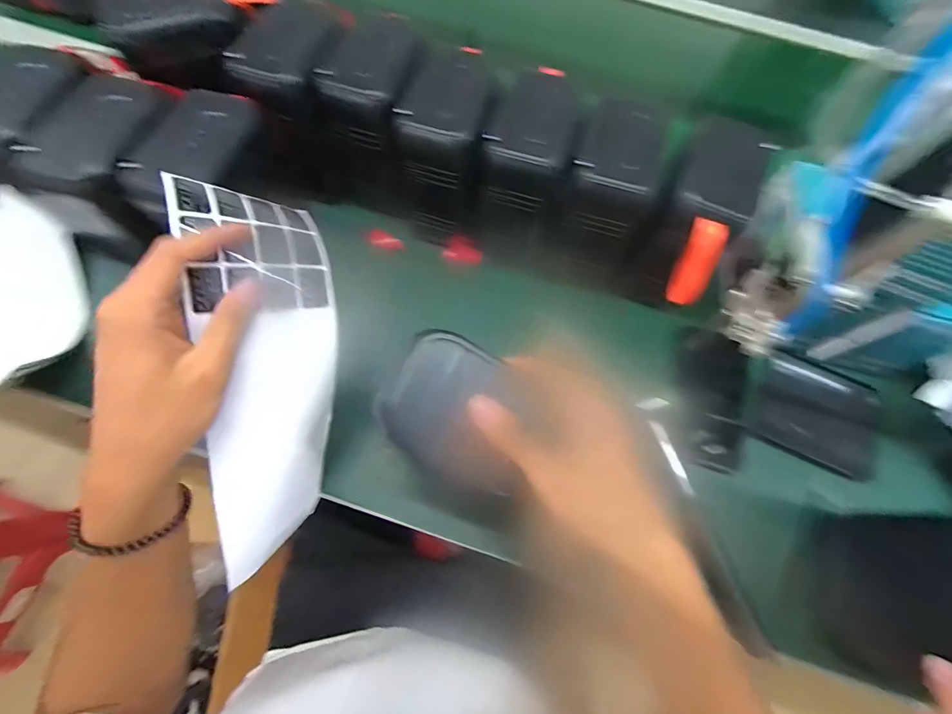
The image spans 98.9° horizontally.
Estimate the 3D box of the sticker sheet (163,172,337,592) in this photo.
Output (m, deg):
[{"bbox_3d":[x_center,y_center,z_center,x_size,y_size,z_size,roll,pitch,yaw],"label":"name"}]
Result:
[{"bbox_3d":[-0.167,0.031,0.313,0.070,0.094,0.288,27,113,35],"label":"sticker sheet"}]

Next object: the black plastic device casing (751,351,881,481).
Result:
[{"bbox_3d":[0.357,0.059,0.428,0.115,0.025,0.100,24,71,7],"label":"black plastic device casing"}]

